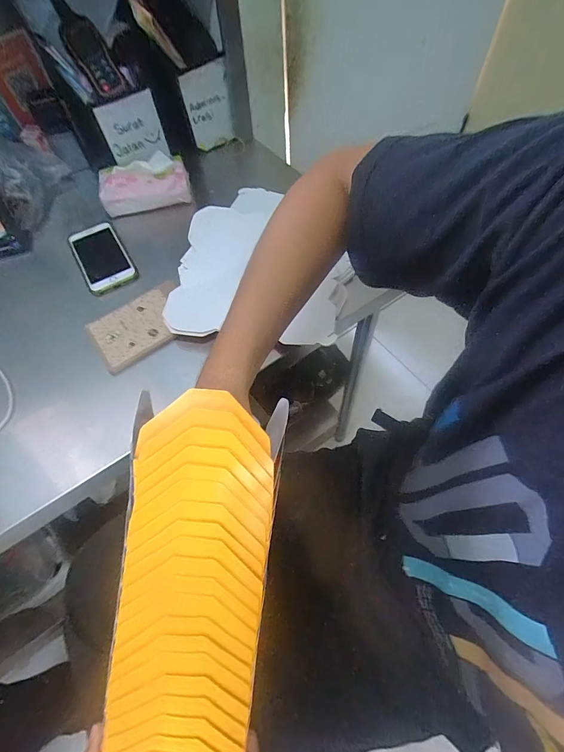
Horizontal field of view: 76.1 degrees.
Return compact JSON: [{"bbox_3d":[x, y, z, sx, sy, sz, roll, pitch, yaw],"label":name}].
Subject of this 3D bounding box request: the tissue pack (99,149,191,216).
[{"bbox_3d":[-0.252,-0.350,0.663,0.159,0.057,0.071,-11,60,-3],"label":"tissue pack"}]

